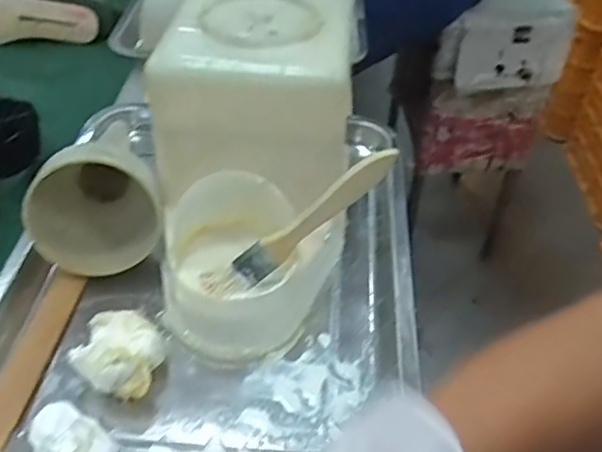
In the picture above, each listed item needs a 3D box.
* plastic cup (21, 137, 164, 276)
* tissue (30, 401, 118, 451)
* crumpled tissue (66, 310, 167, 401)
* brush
[{"bbox_3d":[-0.158,-0.019,0.455,0.085,0.095,0.082,2,43,-2],"label":"plastic cup"},{"bbox_3d":[-0.131,0.124,0.357,0.039,0.025,0.041,-20,48,-23],"label":"tissue"},{"bbox_3d":[-0.112,0.080,0.395,0.054,0.036,0.055,13,44,11],"label":"crumpled tissue"},{"bbox_3d":[0.001,0.002,0.389,0.146,0.025,0.005,-35,22,12],"label":"brush"}]

